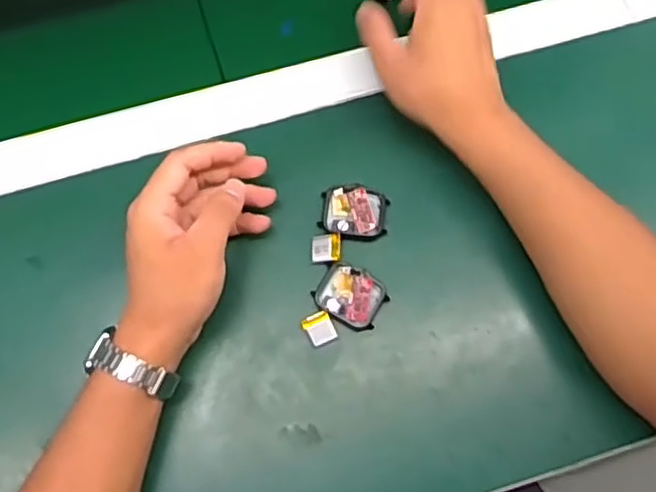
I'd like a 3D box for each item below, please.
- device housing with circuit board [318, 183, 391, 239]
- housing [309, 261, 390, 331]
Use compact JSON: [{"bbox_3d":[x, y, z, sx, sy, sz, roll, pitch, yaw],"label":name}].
[{"bbox_3d":[0.019,-0.025,0.477,0.047,0.013,0.038,8,73,1],"label":"device housing with circuit board"},{"bbox_3d":[0.016,0.033,0.461,0.047,0.009,0.039,28,75,7],"label":"housing"}]

